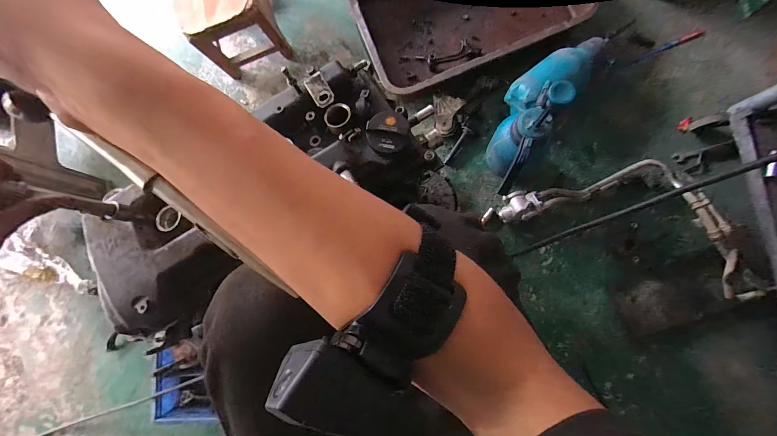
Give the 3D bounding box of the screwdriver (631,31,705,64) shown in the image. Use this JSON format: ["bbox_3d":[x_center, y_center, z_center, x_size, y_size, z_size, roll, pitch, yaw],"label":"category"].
[{"bbox_3d":[0.775,-0.477,0.924,0.162,0.018,0.022,-20,82,26],"label":"screwdriver"}]

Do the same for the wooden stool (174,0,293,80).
[{"bbox_3d":[-0.486,-0.661,1.014,0.234,0.229,0.315,-18,83,4],"label":"wooden stool"}]

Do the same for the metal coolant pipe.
[{"bbox_3d":[0.649,-0.022,0.852,0.715,0.158,0.290,18,87,8],"label":"metal coolant pipe"}]

